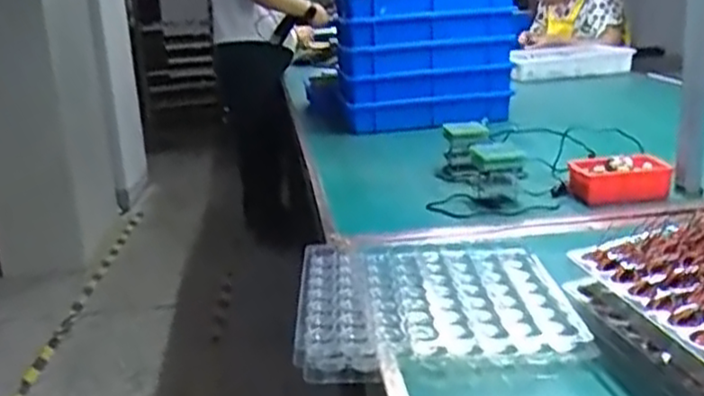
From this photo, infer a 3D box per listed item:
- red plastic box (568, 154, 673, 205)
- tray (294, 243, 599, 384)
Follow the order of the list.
[{"bbox_3d":[0.443,-0.035,1.204,0.154,0.052,0.094,-5,17,-3],"label":"red plastic box"},{"bbox_3d":[0.091,0.118,0.841,0.295,0.050,0.309,-6,17,1],"label":"tray"}]

